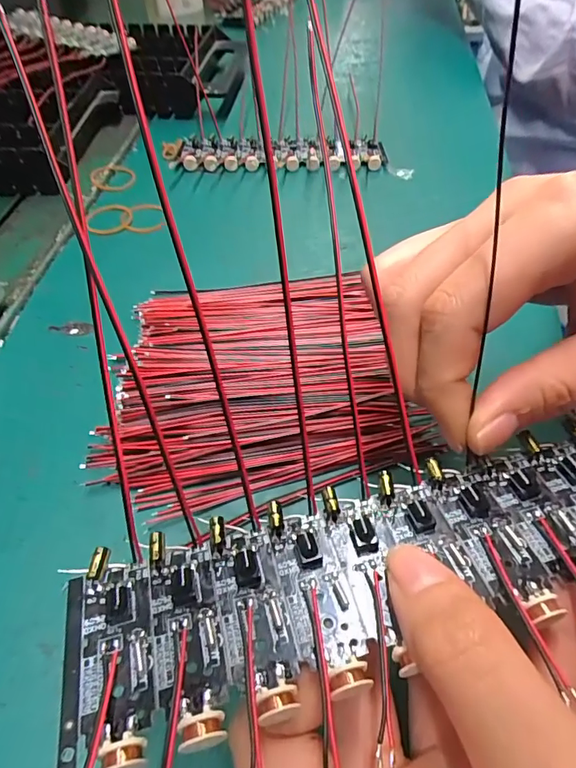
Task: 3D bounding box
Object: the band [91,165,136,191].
[{"bbox_3d":[-0.132,-0.157,0.350,0.031,0.004,0.035,-17,53,-9],"label":"band"}]

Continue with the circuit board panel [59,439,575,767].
[{"bbox_3d":[0.028,0.043,0.116,0.161,0.011,0.046,-13,53,-9],"label":"circuit board panel"}]

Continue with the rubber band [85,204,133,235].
[{"bbox_3d":[-0.123,-0.114,0.318,0.030,0.004,0.032,-21,54,-12],"label":"rubber band"}]

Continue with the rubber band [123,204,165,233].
[{"bbox_3d":[-0.097,-0.116,0.321,0.027,0.004,0.033,-1,52,3],"label":"rubber band"}]

